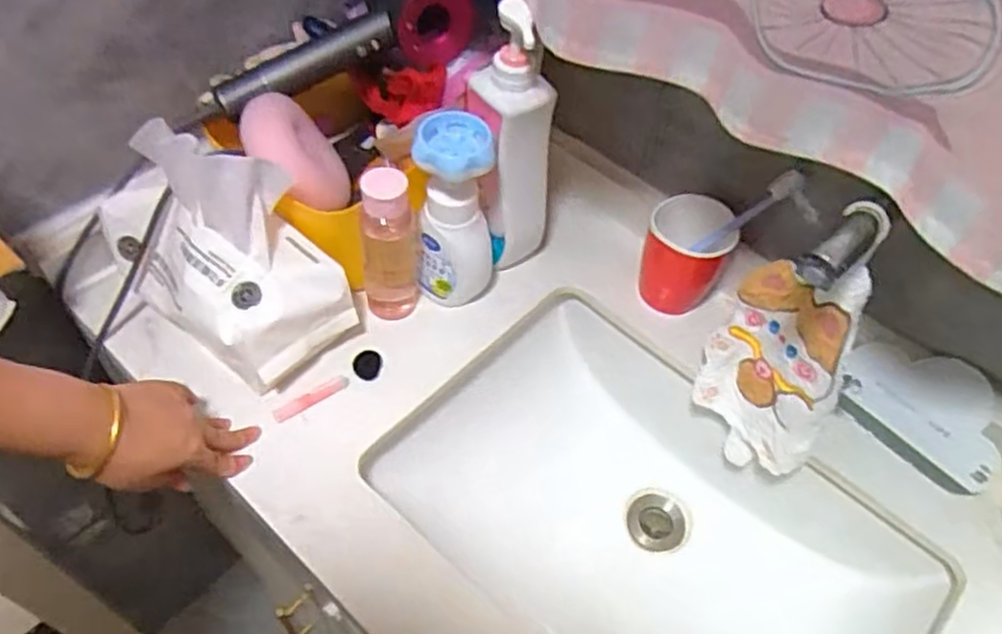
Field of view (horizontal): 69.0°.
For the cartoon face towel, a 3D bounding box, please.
[{"bbox_3d":[0.229,0.043,0.609,0.027,0.230,0.114,-30,60,-24],"label":"cartoon face towel"}]

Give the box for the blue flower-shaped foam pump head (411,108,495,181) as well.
[{"bbox_3d":[-0.037,-0.144,0.612,0.066,0.032,0.053,9,53,3],"label":"blue flower-shaped foam pump head"}]

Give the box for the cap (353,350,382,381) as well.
[{"bbox_3d":[-0.122,0.044,0.666,0.025,0.008,0.028,1,53,-3],"label":"cap"}]

